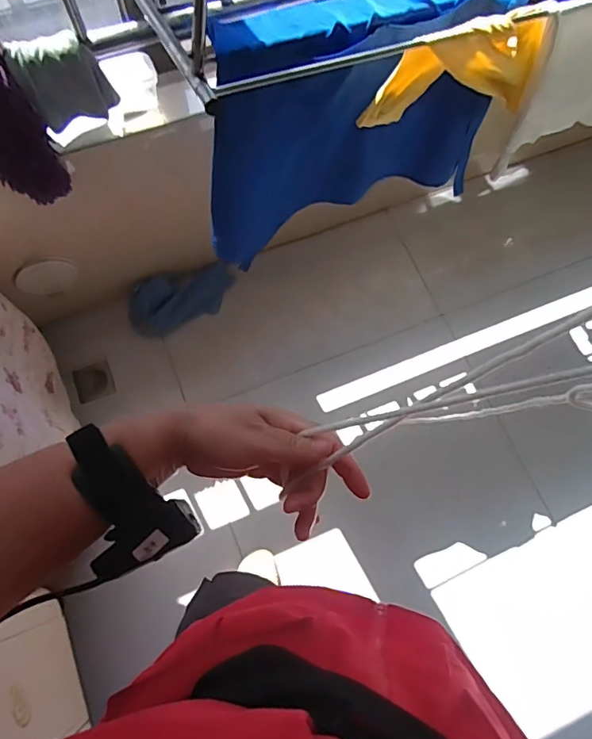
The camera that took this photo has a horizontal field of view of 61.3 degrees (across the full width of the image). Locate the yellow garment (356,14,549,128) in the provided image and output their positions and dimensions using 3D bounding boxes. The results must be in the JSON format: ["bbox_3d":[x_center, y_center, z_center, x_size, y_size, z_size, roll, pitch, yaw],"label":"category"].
[{"bbox_3d":[0.230,-0.422,0.716,0.281,0.156,0.035,-21,74,-8],"label":"yellow garment"}]

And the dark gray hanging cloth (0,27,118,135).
[{"bbox_3d":[-0.386,-0.484,0.842,0.139,0.129,0.055,-14,74,-6],"label":"dark gray hanging cloth"}]

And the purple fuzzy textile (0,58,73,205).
[{"bbox_3d":[-0.503,-0.405,0.871,0.125,0.242,0.129,1,72,-2],"label":"purple fuzzy textile"}]

